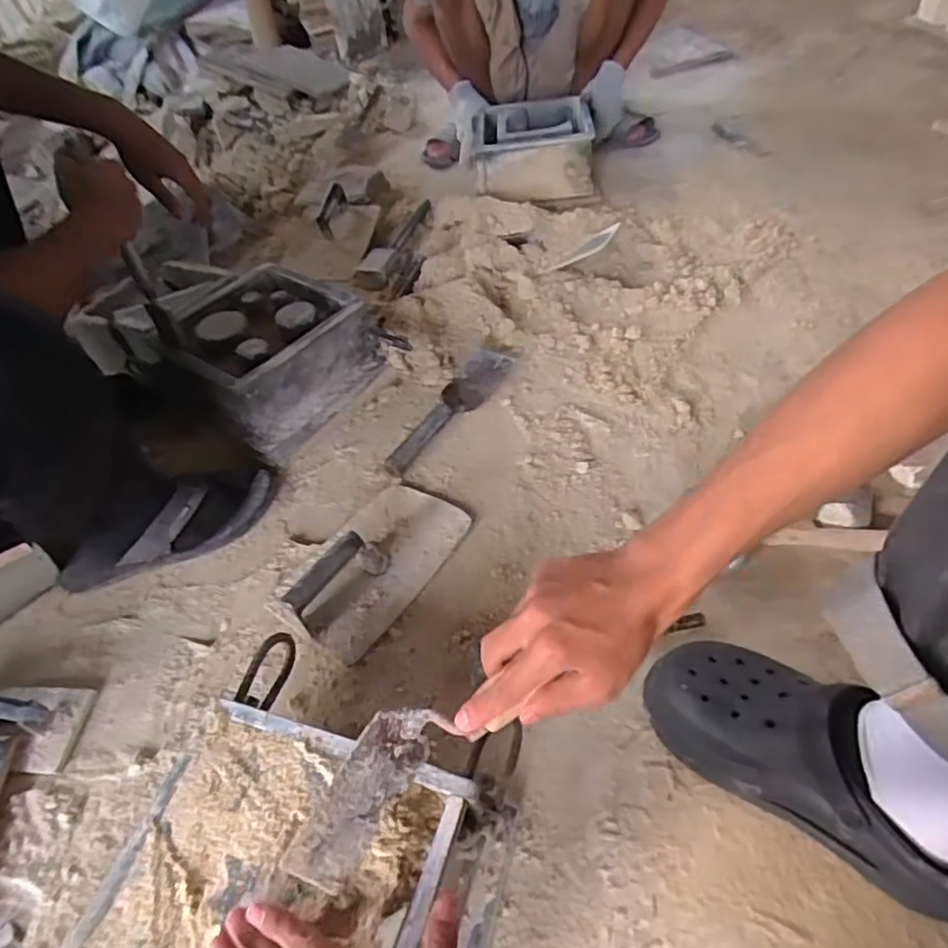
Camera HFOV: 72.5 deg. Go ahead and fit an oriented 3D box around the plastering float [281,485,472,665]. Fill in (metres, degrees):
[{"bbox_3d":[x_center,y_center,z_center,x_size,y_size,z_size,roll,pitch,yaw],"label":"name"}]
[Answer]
[{"bbox_3d":[-0.118,0.086,0.732,0.135,0.079,0.222,27,58,25],"label":"plastering float"}]

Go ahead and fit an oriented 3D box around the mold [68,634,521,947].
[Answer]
[{"bbox_3d":[-0.115,0.296,0.493,0.253,0.137,0.298,11,53,15],"label":"mold"}]

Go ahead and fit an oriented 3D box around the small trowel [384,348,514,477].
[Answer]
[{"bbox_3d":[-0.033,-0.096,0.904,0.070,0.035,0.275,21,56,22],"label":"small trowel"}]

